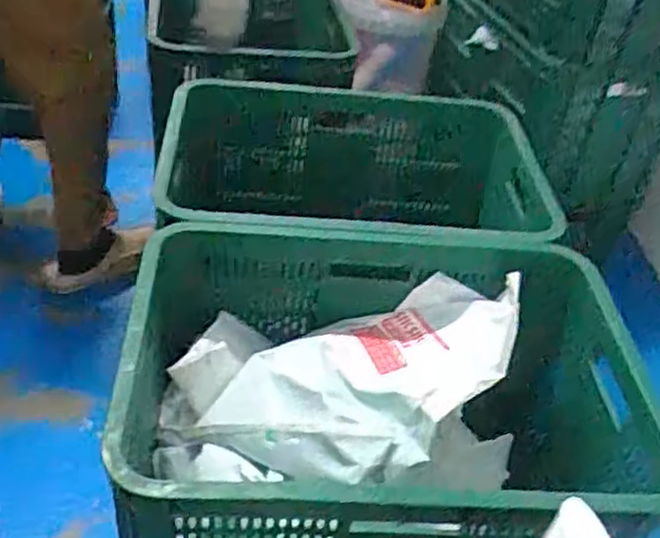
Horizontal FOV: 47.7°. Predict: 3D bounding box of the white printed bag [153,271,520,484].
[{"bbox_3d":[0.008,0.123,0.844,0.399,0.149,0.237,-1,40,-9],"label":"white printed bag"}]

